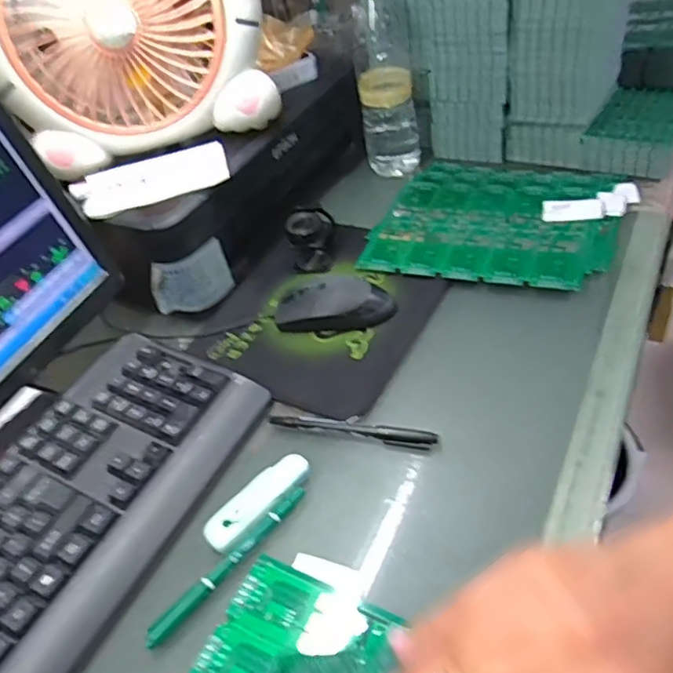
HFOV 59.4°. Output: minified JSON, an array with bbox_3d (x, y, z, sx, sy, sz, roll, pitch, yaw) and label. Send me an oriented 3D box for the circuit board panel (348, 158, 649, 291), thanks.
[{"bbox_3d":[0.172,-0.128,0.631,0.242,0.010,0.212,11,47,25],"label":"circuit board panel"}]

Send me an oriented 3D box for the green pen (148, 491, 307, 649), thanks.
[{"bbox_3d":[-0.072,0.154,0.404,0.011,0.012,0.136,35,58,31],"label":"green pen"}]

